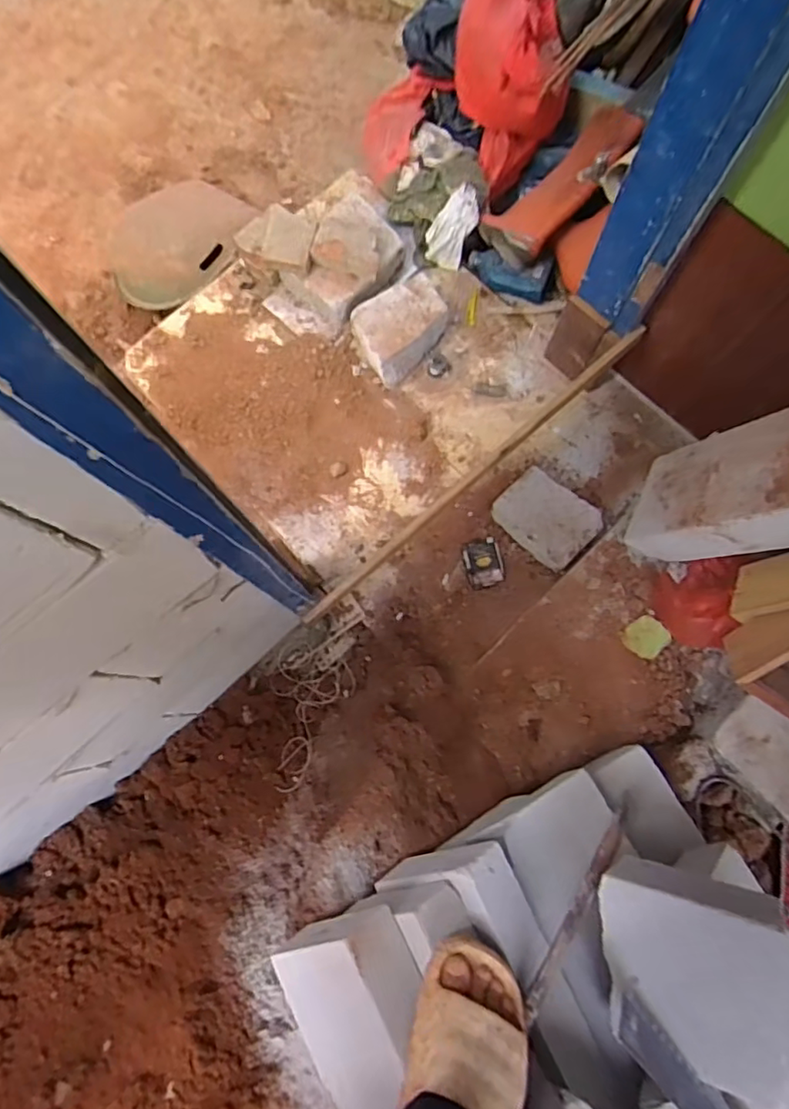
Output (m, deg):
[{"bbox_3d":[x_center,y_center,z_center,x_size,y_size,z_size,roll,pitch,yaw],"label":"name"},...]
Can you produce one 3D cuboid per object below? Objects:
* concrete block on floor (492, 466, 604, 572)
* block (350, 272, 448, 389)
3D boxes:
[{"bbox_3d":[0.325,-0.077,1.308,0.205,0.106,0.157,40,81,8],"label":"concrete block on floor"},{"bbox_3d":[0.021,-0.517,1.390,0.229,0.104,0.182,-31,80,-6],"label":"block"}]

